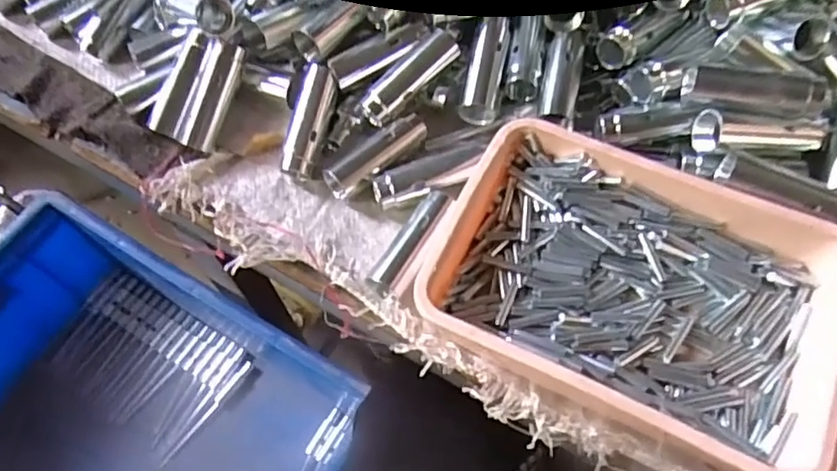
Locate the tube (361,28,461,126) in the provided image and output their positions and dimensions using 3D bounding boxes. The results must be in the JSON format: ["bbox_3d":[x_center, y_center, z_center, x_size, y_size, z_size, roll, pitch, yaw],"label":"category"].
[{"bbox_3d":[-0.006,-0.102,0.385,0.071,0.020,0.023,-38,67,-16],"label":"tube"}]

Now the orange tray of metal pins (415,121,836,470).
[{"bbox_3d":[0.114,0.023,0.320,0.198,0.038,0.144,23,66,14],"label":"orange tray of metal pins"}]

